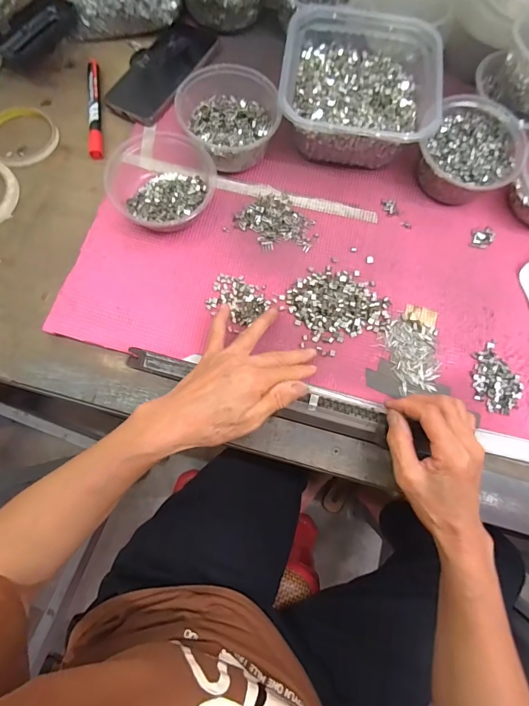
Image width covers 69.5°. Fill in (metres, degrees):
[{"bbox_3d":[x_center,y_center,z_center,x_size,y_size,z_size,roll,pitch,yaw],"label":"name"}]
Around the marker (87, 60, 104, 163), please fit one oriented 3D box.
[{"bbox_3d":[-0.215,-0.311,0.481,0.015,0.011,0.153,-7,76,-3],"label":"marker"}]

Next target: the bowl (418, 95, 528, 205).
[{"bbox_3d":[0.237,-0.231,0.446,0.101,0.054,0.115,29,77,6],"label":"bowl"}]

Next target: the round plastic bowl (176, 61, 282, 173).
[{"bbox_3d":[-0.040,-0.266,0.443,0.107,0.059,0.108,0,76,-1],"label":"round plastic bowl"}]

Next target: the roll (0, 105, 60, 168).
[{"bbox_3d":[-0.303,-0.268,0.470,0.091,0.009,0.084,0,76,-1],"label":"roll"}]

